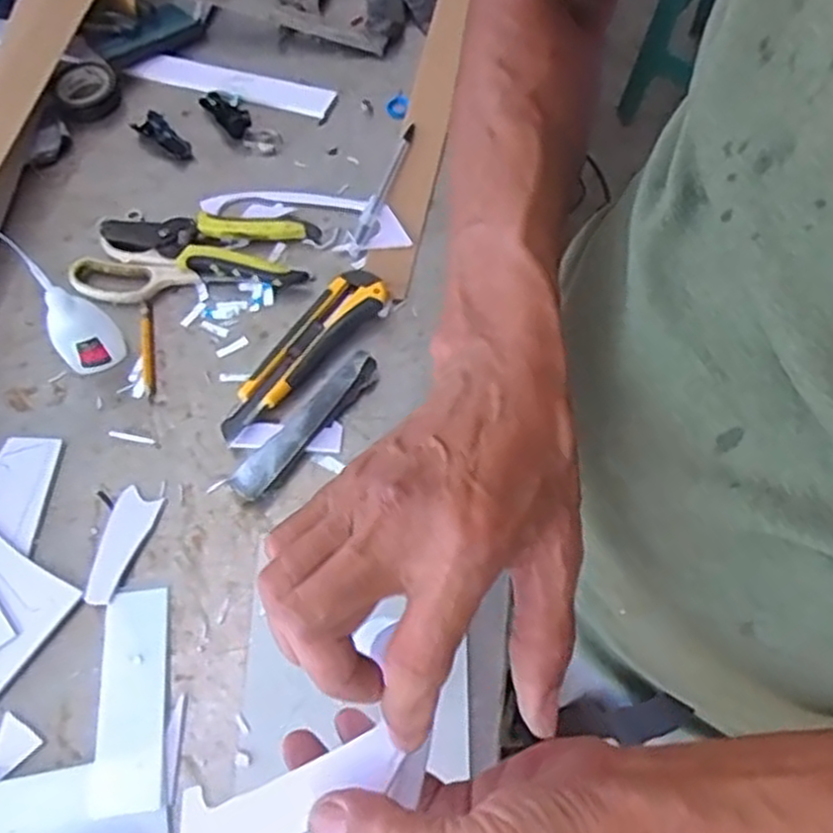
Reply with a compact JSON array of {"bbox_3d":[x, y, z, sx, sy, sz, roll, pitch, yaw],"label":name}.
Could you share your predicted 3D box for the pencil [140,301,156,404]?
[{"bbox_3d":[-0.205,-0.051,0.600,0.007,0.005,0.090,-11,64,-3],"label":"pencil"}]

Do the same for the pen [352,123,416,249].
[{"bbox_3d":[-0.027,-0.197,0.659,0.016,0.011,0.140,13,65,9],"label":"pen"}]

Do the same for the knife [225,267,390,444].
[{"bbox_3d":[-0.088,-0.049,0.587,0.037,0.018,0.162,38,71,19],"label":"knife"}]

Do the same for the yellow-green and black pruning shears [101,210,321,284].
[{"bbox_3d":[-0.167,-0.140,0.634,0.166,0.023,0.059,7,64,6],"label":"yellow-green and black pruning shears"}]

